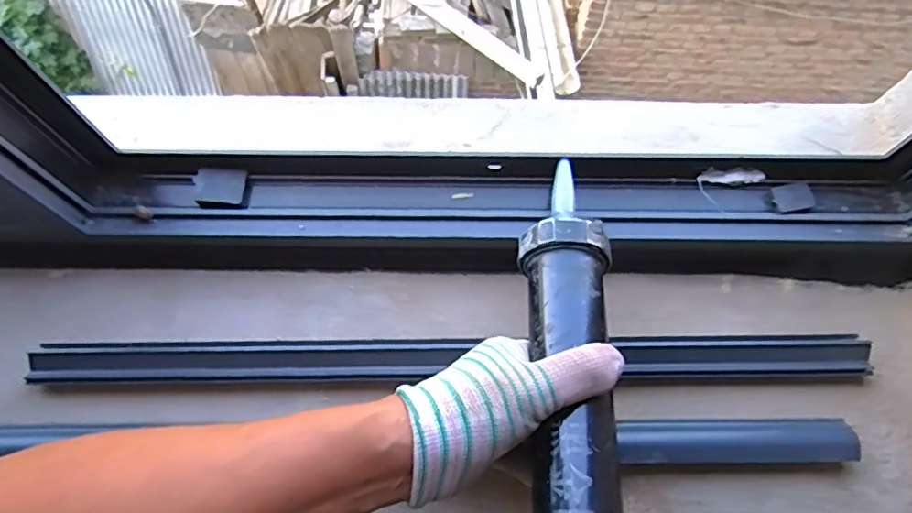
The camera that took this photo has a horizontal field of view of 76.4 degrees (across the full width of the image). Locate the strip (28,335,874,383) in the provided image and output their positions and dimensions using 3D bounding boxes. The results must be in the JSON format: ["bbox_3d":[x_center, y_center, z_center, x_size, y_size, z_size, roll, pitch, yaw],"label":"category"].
[{"bbox_3d":[0.000,0.080,0.453,0.639,0.022,0.034,0,69,0],"label":"strip"}]

